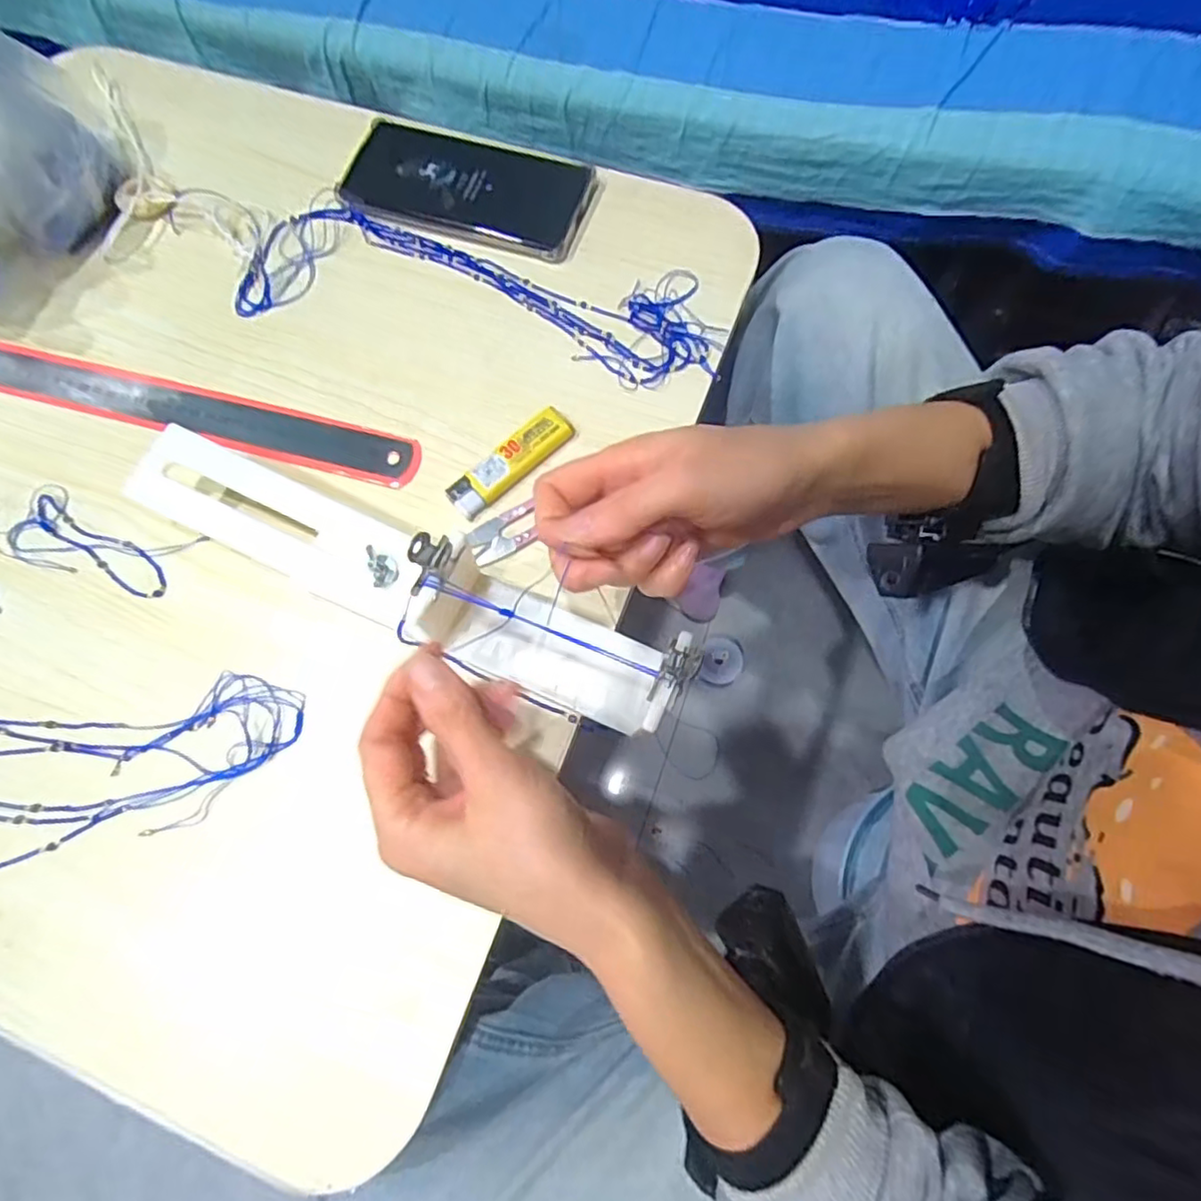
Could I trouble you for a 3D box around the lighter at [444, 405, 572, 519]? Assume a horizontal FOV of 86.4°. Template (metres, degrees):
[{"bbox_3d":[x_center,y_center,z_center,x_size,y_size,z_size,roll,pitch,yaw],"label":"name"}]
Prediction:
[{"bbox_3d":[-0.054,-0.082,0.372,0.081,0.013,0.028,-43,77,-11],"label":"lighter"}]

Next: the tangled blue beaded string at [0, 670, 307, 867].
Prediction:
[{"bbox_3d":[-0.280,0.090,0.331,0.247,0.005,0.090,-5,73,0],"label":"tangled blue beaded string"}]

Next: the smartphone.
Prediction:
[{"bbox_3d":[-0.090,-0.280,0.434,0.167,0.013,0.080,18,74,7],"label":"smartphone"}]

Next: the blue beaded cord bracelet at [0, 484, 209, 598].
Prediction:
[{"bbox_3d":[-0.303,-0.038,0.374,0.137,0.004,0.047,14,74,6],"label":"blue beaded cord bracelet"}]

